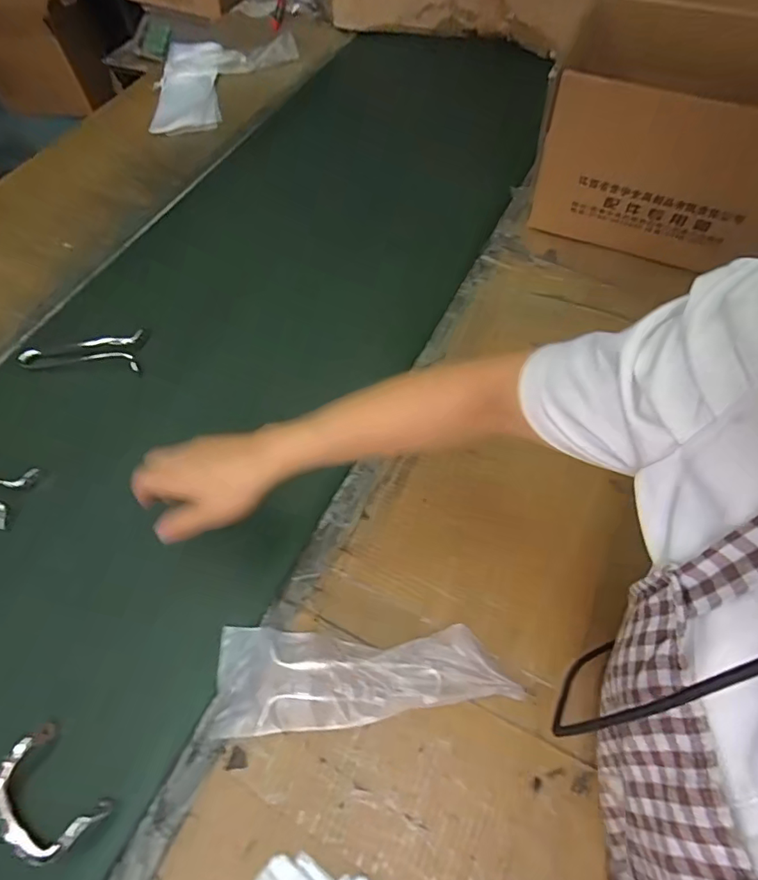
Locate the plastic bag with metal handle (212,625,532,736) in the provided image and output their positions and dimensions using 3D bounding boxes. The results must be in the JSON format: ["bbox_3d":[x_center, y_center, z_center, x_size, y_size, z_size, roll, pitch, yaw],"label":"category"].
[{"bbox_3d":[-0.017,0.208,0.444,0.264,0.037,0.084,-4,59,1],"label":"plastic bag with metal handle"}]

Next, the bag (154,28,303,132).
[{"bbox_3d":[-0.304,-0.719,0.984,0.273,0.043,0.282,-6,59,-1],"label":"bag"}]

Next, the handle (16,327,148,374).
[{"bbox_3d":[-0.387,-0.122,0.653,0.155,0.014,0.068,2,59,4],"label":"handle"}]

